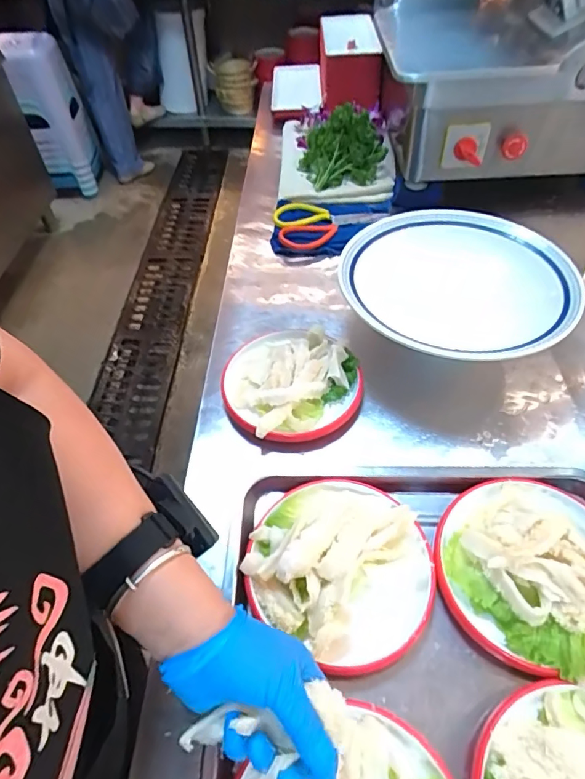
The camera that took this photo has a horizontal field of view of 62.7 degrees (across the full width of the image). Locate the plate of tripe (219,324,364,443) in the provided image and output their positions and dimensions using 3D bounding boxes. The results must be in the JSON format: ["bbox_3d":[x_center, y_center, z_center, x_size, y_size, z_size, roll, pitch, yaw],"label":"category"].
[{"bbox_3d":[-0.004,-0.014,0.598,0.159,0.041,0.170,1,51,-1],"label":"plate of tripe"}]

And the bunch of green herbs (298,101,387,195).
[{"bbox_3d":[0.095,-0.462,0.910,0.153,0.106,0.148,3,51,1],"label":"bunch of green herbs"}]

